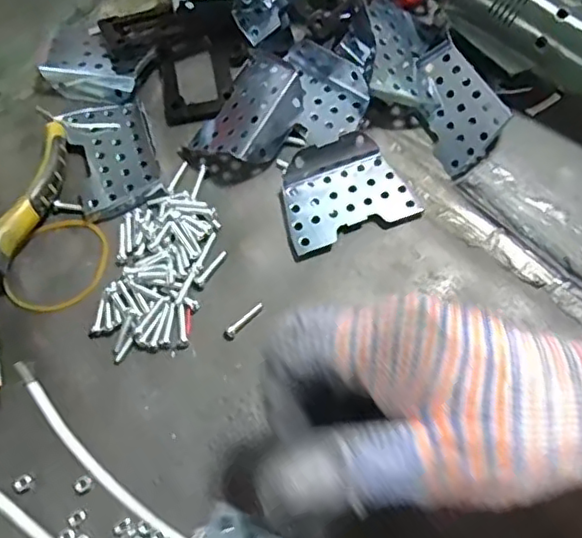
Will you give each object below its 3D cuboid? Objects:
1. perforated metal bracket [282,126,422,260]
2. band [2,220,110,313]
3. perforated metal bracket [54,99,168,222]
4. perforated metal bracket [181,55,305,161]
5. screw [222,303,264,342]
[{"bbox_3d":[0.027,-0.045,0.328,0.068,0.016,0.055,-20,67,-8],"label":"perforated metal bracket"},{"bbox_3d":[-0.122,-0.002,0.321,0.045,0.004,0.055,23,69,11],"label":"band"},{"bbox_3d":[-0.101,-0.065,0.345,0.046,0.007,0.071,-19,67,-7],"label":"perforated metal bracket"},{"bbox_3d":[-0.023,-0.085,0.349,0.046,0.022,0.074,28,81,38],"label":"perforated metal bracket"},{"bbox_3d":[-0.024,0.026,0.305,0.025,0.004,0.006,-42,72,-16],"label":"screw"}]

